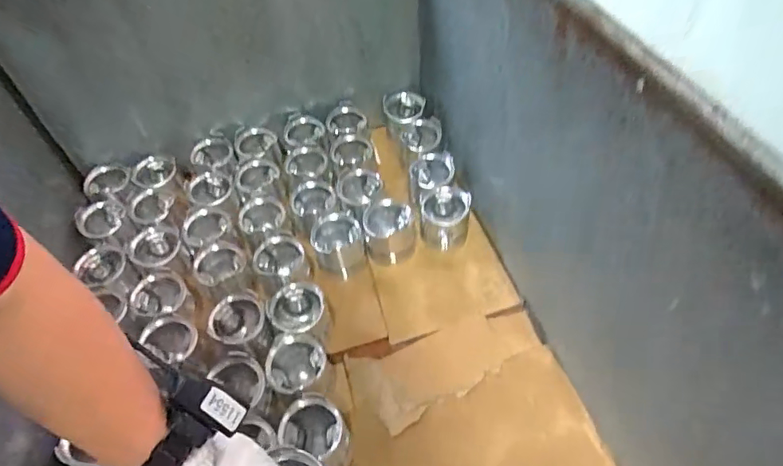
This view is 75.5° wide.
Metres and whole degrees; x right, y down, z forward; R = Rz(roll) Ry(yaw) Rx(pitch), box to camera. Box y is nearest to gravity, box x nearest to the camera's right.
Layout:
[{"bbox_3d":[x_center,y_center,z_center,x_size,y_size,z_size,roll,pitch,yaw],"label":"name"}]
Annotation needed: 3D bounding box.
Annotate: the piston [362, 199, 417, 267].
[{"bbox_3d":[-0.005,-0.001,0.853,0.084,0.074,0.085,-18,51,-9],"label":"piston"}]

